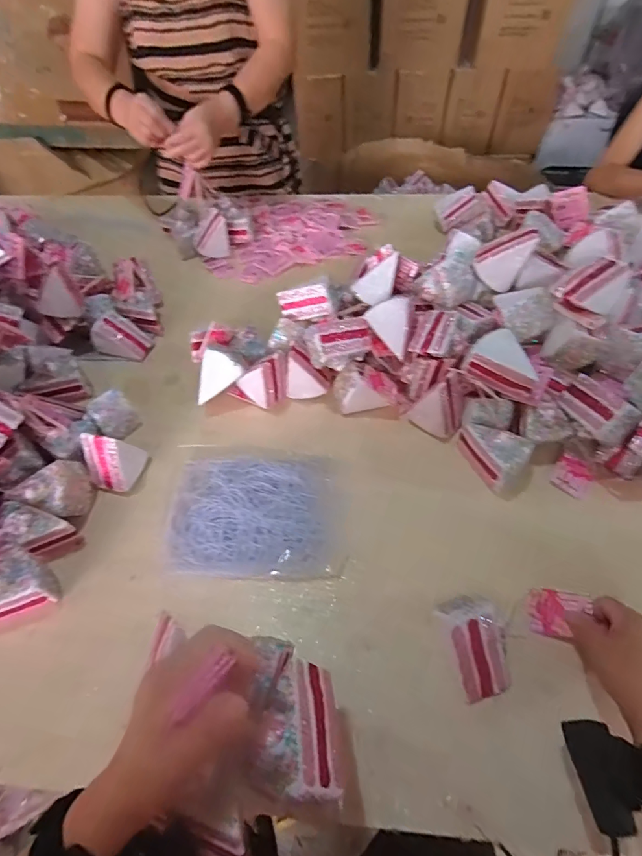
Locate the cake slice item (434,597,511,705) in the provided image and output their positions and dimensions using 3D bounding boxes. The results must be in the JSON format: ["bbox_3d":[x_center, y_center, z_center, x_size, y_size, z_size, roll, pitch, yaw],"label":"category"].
[{"bbox_3d":[0.157,0.220,0.433,0.056,0.072,0.086,-15,53,-10],"label":"cake slice item"}]

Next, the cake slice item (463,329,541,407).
[{"bbox_3d":[0.242,-0.075,0.556,0.102,0.054,0.051,35,64,22],"label":"cake slice item"}]

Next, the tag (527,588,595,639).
[{"bbox_3d":[0.255,0.199,0.460,0.059,0.009,0.046,-5,70,28],"label":"tag"}]

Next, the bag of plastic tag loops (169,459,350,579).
[{"bbox_3d":[-0.082,0.107,0.550,0.215,0.034,0.169,-4,52,-1],"label":"bag of plastic tag loops"}]

